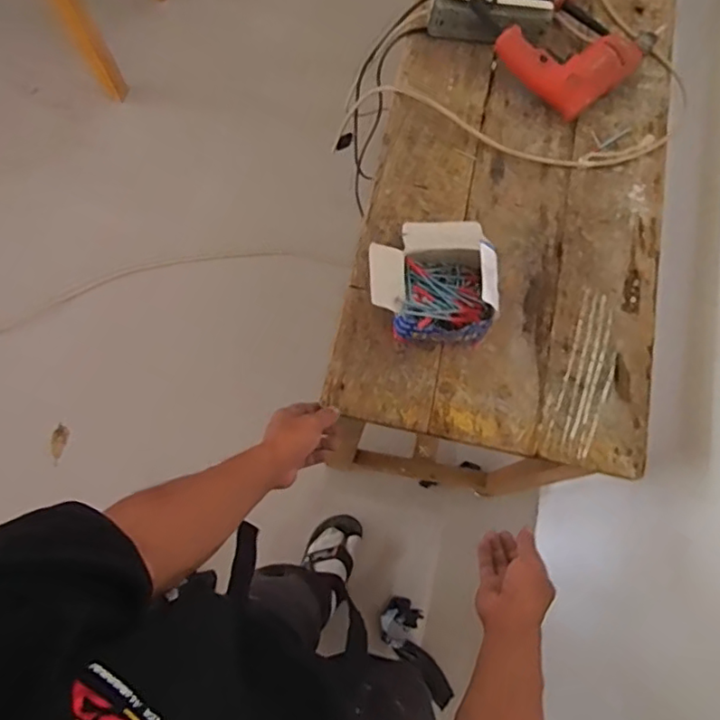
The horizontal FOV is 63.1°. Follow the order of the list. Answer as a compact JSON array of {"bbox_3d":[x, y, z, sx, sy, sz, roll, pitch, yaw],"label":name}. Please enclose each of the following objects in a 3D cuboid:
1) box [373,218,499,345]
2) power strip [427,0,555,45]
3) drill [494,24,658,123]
[{"bbox_3d":[0.091,-0.119,0.774,0.153,0.123,0.187,-2,74,-3],"label":"box"},{"bbox_3d":[0.205,-0.531,0.927,0.187,0.074,0.032,4,74,-1],"label":"power strip"},{"bbox_3d":[0.353,-0.503,0.947,0.223,0.065,0.175,-41,80,-13],"label":"drill"}]

